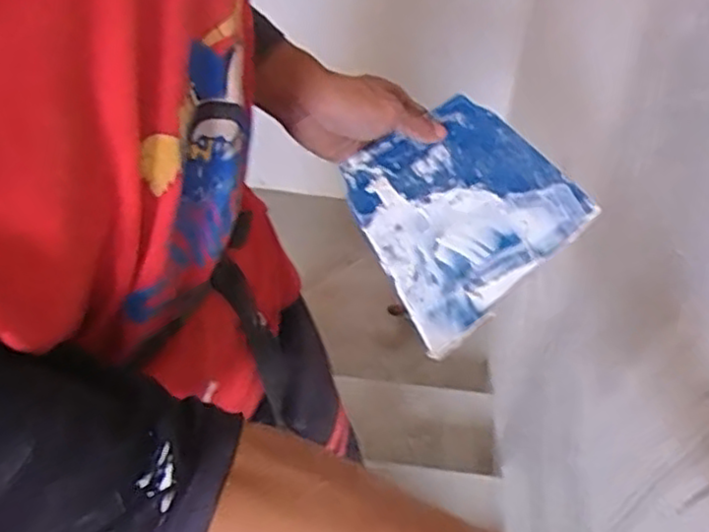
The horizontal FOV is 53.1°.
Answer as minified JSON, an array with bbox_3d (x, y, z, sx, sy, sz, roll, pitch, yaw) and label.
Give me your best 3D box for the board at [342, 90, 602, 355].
[{"bbox_3d":[0.081,-0.046,0.525,0.201,0.005,0.141,-36,85,-34],"label":"board"}]

